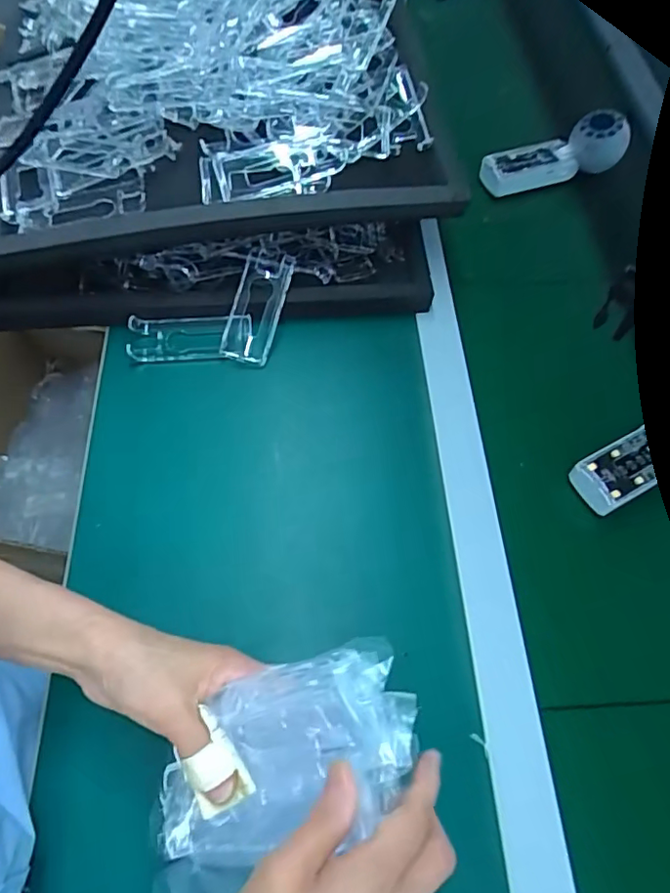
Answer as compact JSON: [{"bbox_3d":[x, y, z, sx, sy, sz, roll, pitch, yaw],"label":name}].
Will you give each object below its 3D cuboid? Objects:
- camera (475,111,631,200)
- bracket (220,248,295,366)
[{"bbox_3d":[0.240,-0.326,0.605,0.163,0.047,0.049,-16,64,-9],"label":"camera"},{"bbox_3d":[-0.071,-0.128,0.501,0.044,0.022,0.105,15,83,6],"label":"bracket"}]

